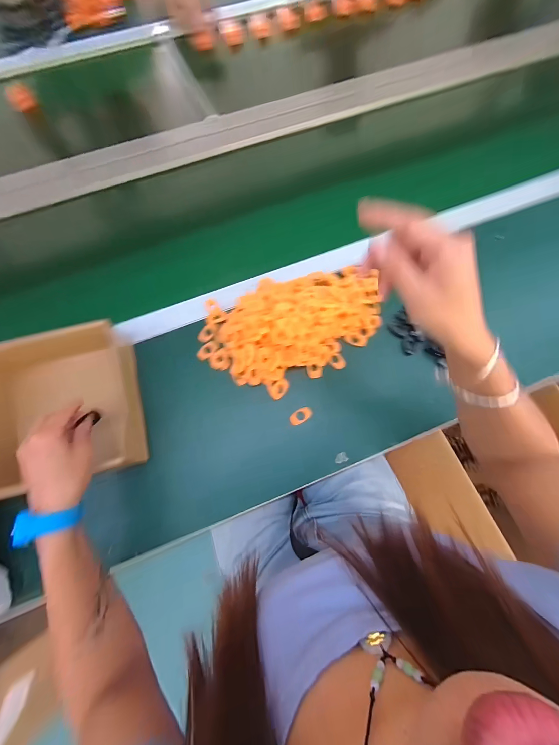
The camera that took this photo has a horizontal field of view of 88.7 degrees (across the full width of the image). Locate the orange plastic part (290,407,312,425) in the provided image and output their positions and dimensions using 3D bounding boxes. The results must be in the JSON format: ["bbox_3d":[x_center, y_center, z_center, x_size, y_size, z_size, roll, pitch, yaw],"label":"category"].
[{"bbox_3d":[0.032,0.064,0.424,0.034,0.007,0.020,-30,77,-7],"label":"orange plastic part"}]

